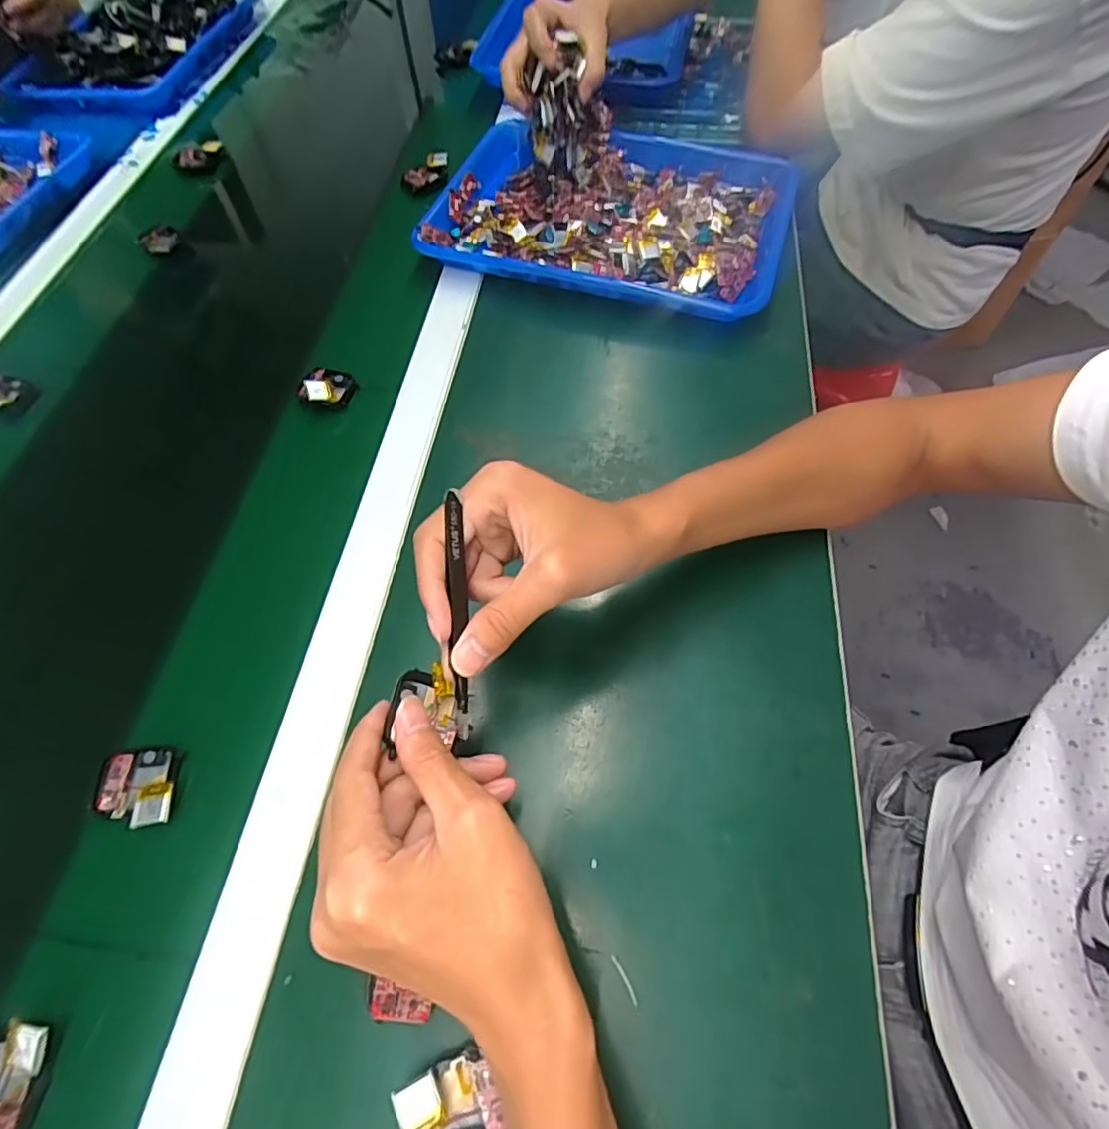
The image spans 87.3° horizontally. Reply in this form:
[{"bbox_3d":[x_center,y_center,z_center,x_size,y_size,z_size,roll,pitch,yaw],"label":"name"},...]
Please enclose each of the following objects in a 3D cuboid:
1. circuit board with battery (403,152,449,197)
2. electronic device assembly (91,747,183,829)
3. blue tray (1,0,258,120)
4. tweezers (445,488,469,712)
[{"bbox_3d":[-0.142,-0.433,0.650,0.061,0.024,0.028,-39,66,-3],"label":"circuit board with battery"},{"bbox_3d":[-0.244,0.130,0.339,0.049,0.015,0.045,-10,61,-2],"label":"electronic device assembly"},{"bbox_3d":[-0.590,-0.738,0.817,0.252,0.053,0.335,7,65,10],"label":"blue tray"},{"bbox_3d":[-0.046,0.017,0.281,0.007,0.010,0.105,-1,92,2],"label":"tweezers"}]

